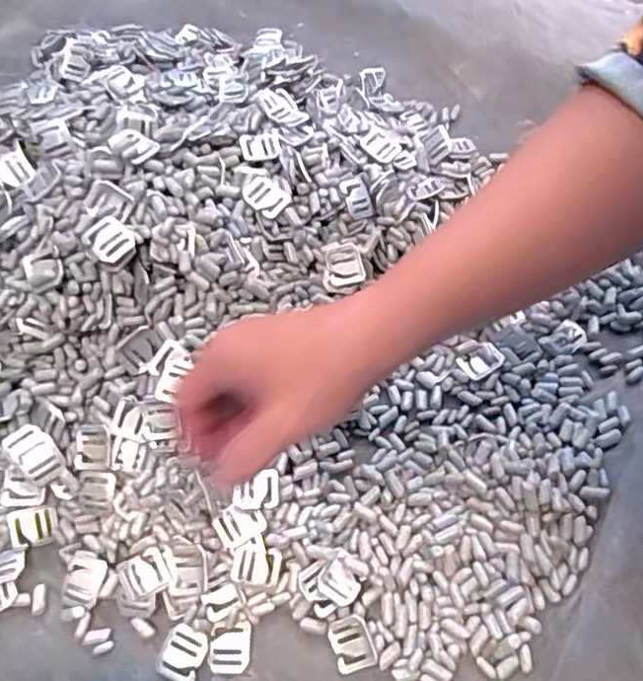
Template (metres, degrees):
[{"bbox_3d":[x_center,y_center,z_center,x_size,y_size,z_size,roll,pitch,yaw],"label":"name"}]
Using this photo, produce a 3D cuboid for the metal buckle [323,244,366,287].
[{"bbox_3d":[0.020,-0.065,0.523,0.031,0.010,0.035,-18,85,12],"label":"metal buckle"}]

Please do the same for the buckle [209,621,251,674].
[{"bbox_3d":[-0.066,0.220,0.437,0.028,0.006,0.033,-1,62,5],"label":"buckle"}]

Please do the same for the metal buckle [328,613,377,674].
[{"bbox_3d":[0.022,0.214,0.431,0.029,0.004,0.034,-22,71,9],"label":"metal buckle"}]

